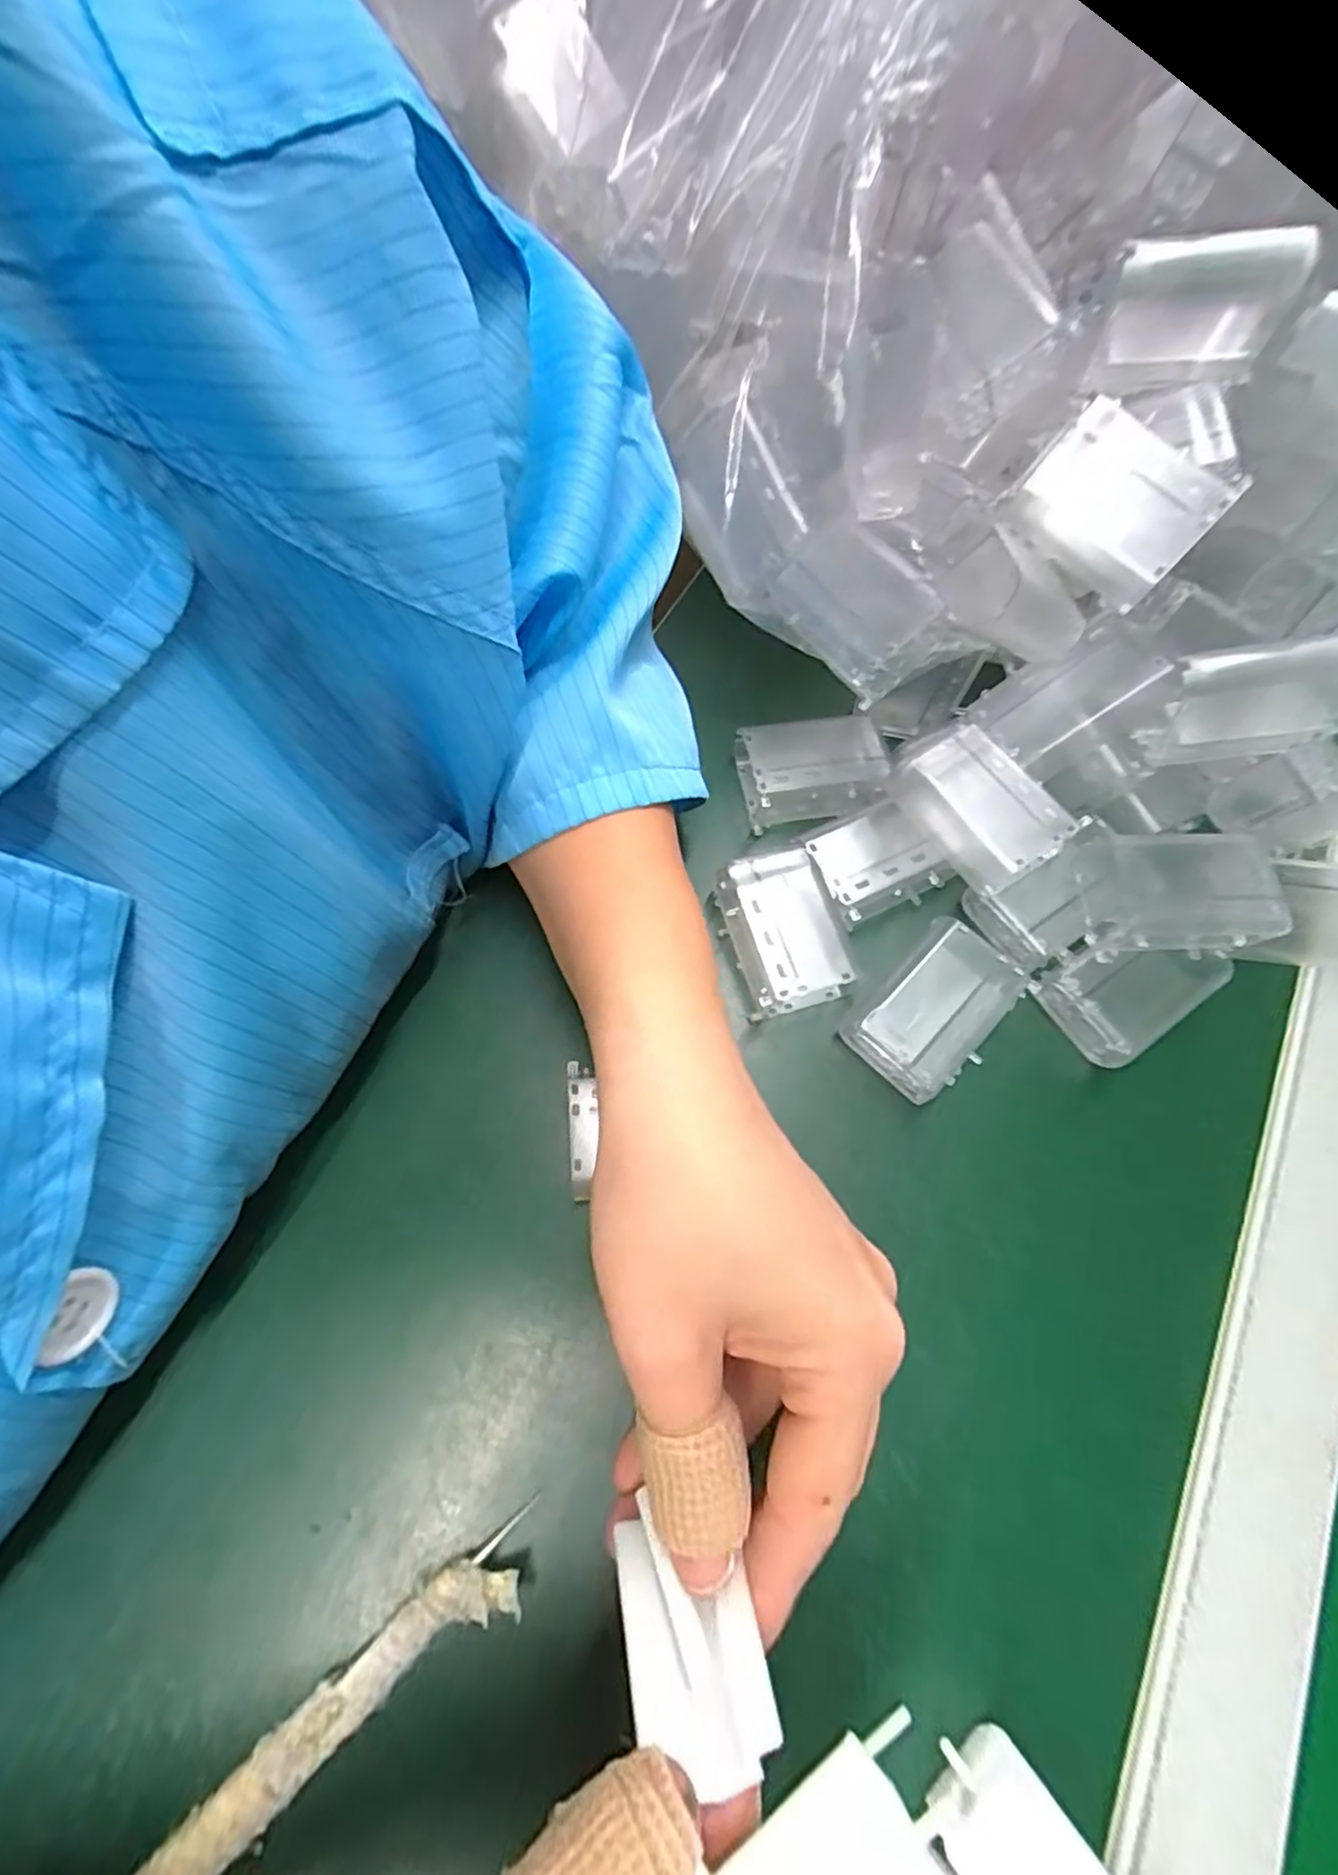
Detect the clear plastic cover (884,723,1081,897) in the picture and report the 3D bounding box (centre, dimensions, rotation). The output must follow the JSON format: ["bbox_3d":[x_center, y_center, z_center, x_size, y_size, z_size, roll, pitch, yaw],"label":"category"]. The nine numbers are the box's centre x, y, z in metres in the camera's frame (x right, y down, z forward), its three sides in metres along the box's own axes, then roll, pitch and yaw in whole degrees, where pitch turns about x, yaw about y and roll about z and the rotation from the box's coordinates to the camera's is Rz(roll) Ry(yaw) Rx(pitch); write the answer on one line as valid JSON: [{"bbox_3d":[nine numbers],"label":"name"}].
[{"bbox_3d":[0.111,-0.048,0.253,0.035,0.024,0.057,-33,74,-14],"label":"clear plastic cover"}]

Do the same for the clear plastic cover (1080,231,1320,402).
[{"bbox_3d":[0.173,-0.209,0.234,0.053,0.039,0.021,8,69,1],"label":"clear plastic cover"}]

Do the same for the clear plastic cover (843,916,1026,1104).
[{"bbox_3d":[0.093,0.025,0.248,0.056,0.023,0.037,-43,76,-16],"label":"clear plastic cover"}]

